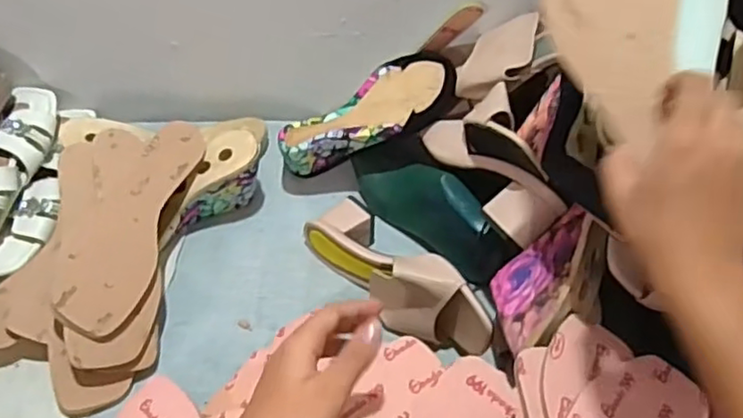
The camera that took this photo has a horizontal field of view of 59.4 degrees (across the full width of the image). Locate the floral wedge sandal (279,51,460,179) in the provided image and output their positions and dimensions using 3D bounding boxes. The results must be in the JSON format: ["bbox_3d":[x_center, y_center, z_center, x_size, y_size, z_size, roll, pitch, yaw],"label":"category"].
[{"bbox_3d":[-0.004,-0.100,0.748,0.222,0.066,0.081,-28,84,6],"label":"floral wedge sandal"}]

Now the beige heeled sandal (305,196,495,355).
[{"bbox_3d":[0.027,0.070,0.667,0.070,0.095,0.227,-35,61,-23],"label":"beige heeled sandal"}]

